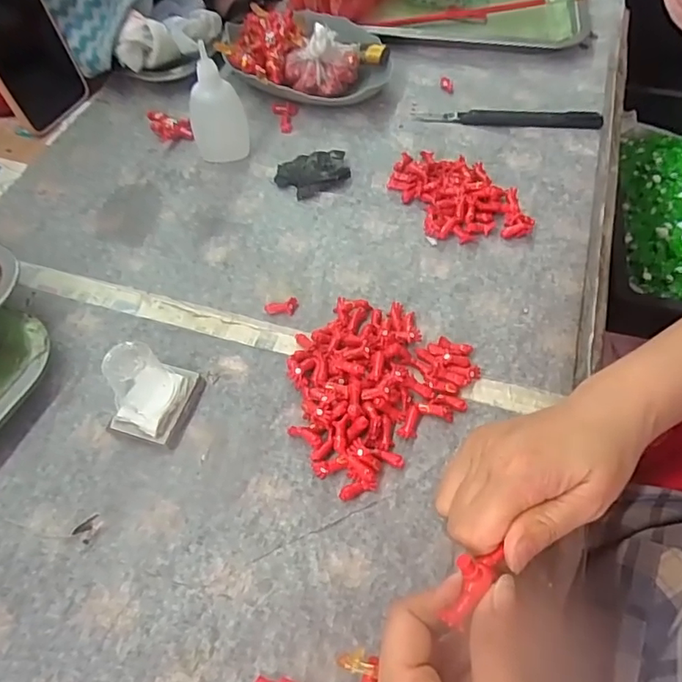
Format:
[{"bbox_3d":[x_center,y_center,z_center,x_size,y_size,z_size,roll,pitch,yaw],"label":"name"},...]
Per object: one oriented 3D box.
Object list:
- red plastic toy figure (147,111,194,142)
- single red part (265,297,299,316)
[{"bbox_3d":[-0.152,-0.189,0.475,0.041,0.015,0.021,11,58,9],"label":"red plastic toy figure"},{"bbox_3d":[-0.042,-0.025,0.375,0.022,0.007,0.013,1,57,2],"label":"single red part"}]

